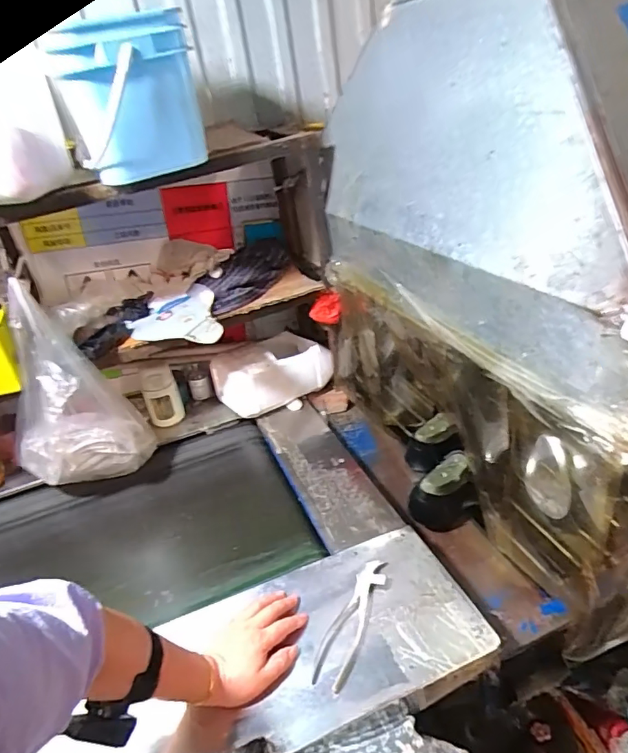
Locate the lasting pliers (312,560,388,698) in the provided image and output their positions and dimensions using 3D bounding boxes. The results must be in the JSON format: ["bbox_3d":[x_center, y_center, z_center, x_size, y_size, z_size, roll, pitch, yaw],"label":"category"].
[{"bbox_3d":[0.052,0.327,0.669,0.047,0.010,0.193,9,35,25],"label":"lasting pliers"}]

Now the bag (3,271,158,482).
[{"bbox_3d":[-0.435,0.046,0.878,0.221,0.361,0.120,-24,35,-24],"label":"bag"}]

